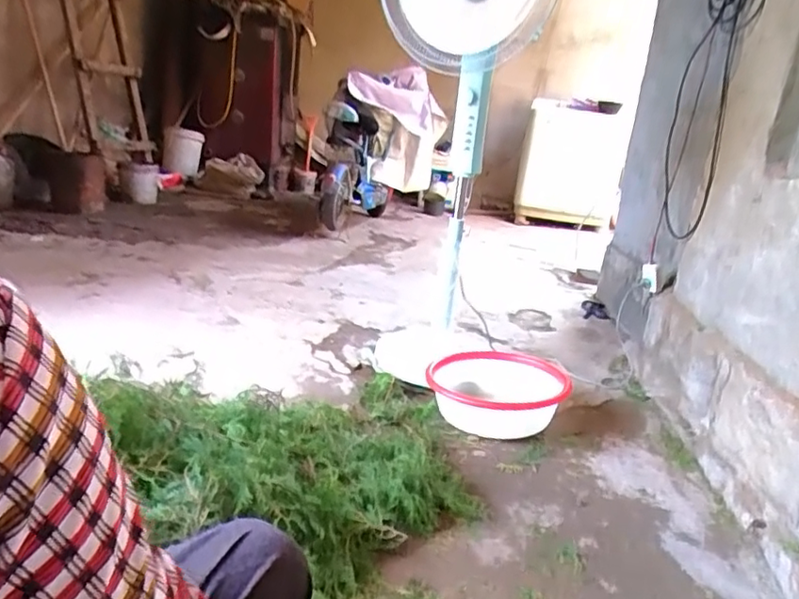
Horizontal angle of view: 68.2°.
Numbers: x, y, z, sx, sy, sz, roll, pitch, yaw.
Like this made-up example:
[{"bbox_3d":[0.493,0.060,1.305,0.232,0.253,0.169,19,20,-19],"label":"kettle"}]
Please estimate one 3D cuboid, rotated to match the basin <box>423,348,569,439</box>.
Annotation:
[{"bbox_3d":[0.256,0.255,1.542,0.354,0.122,0.382,6,17,-2],"label":"basin"}]

